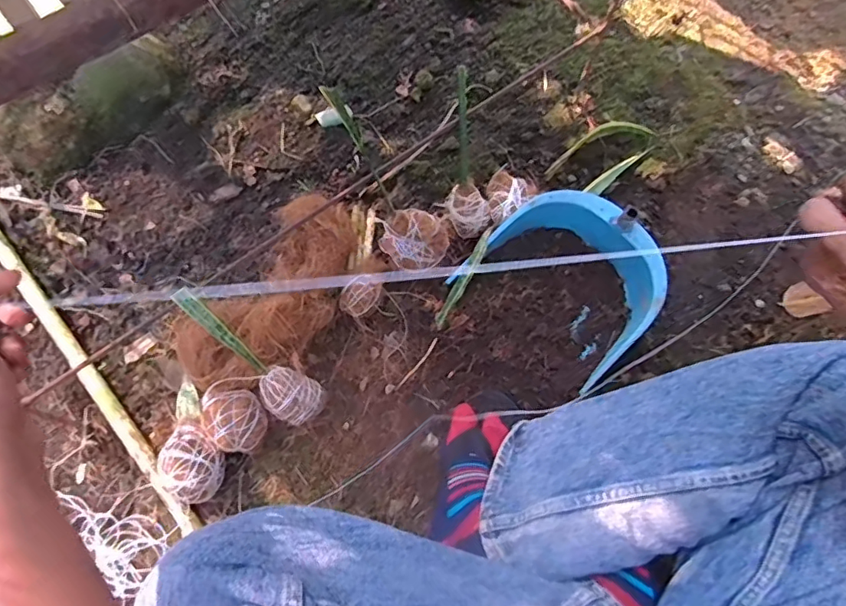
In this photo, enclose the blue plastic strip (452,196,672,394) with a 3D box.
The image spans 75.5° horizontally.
[{"bbox_3d":[0.215,-0.039,0.778,0.212,0.104,0.237,-42,75,-17],"label":"blue plastic strip"}]

